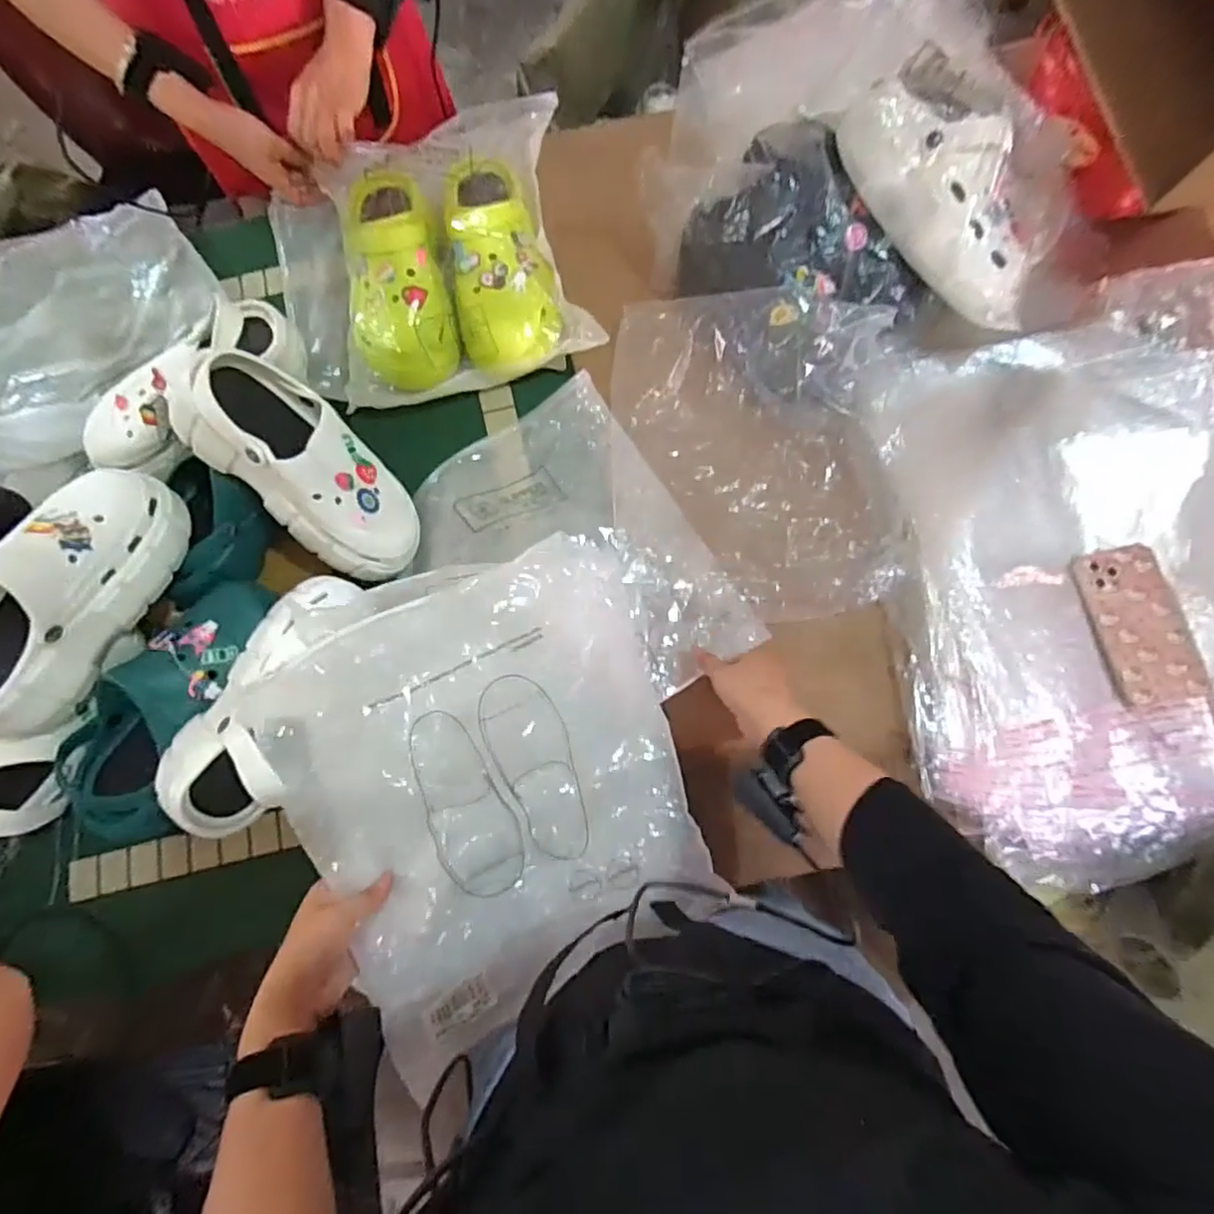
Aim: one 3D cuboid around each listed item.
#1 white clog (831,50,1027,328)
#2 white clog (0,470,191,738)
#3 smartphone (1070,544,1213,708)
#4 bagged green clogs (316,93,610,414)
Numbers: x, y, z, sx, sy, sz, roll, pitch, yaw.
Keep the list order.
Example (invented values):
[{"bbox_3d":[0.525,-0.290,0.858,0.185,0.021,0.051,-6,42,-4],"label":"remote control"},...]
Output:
[{"bbox_3d":[0.360,-0.421,0.654,0.116,0.086,0.274,-36,100,-8],"label":"white clog"},{"bbox_3d":[-0.480,-0.013,0.559,0.095,0.147,0.247,22,77,6],"label":"white clog"},{"bbox_3d":[0.539,0.017,0.642,0.087,0.016,0.159,-9,76,-2],"label":"smartphone"},{"bbox_3d":[-0.179,-0.414,0.718,0.278,0.103,0.327,-13,76,-3],"label":"bagged green clogs"}]

